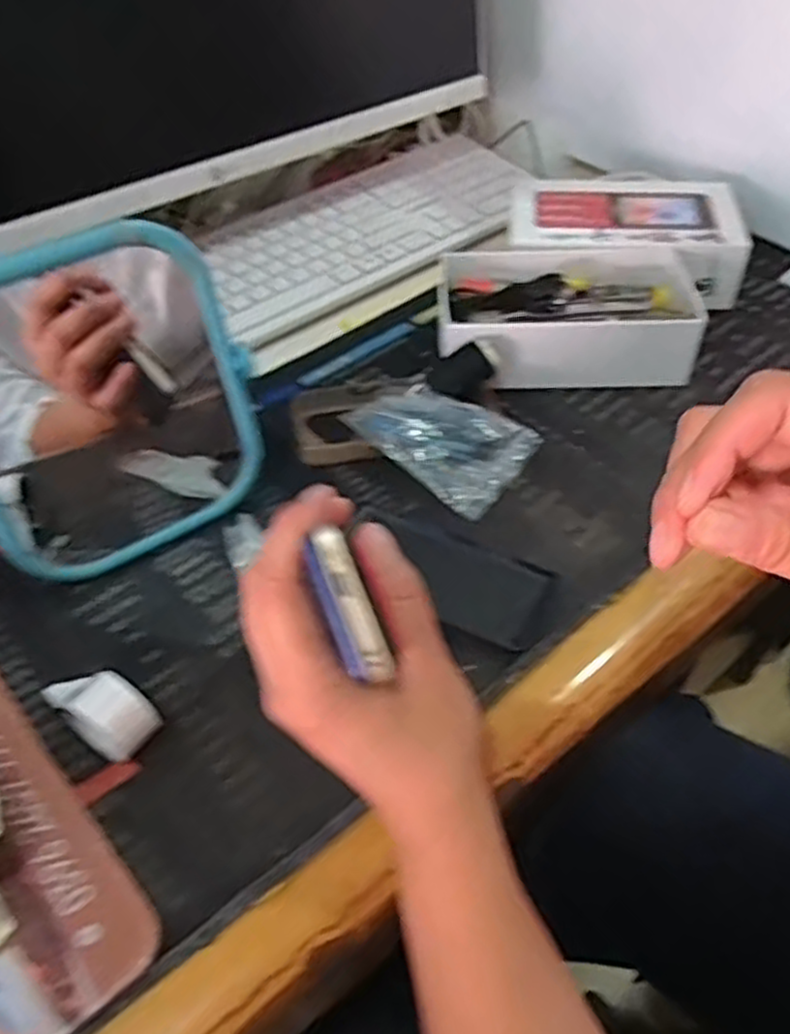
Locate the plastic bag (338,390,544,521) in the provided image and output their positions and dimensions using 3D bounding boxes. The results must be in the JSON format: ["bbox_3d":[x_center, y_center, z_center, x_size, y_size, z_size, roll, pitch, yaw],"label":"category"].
[{"bbox_3d":[0.027,-0.052,0.483,0.108,0.022,0.064,29,55,25],"label":"plastic bag"}]

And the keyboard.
[{"bbox_3d":[-0.021,-0.255,0.670,0.326,0.018,0.136,-30,54,-22],"label":"keyboard"}]

